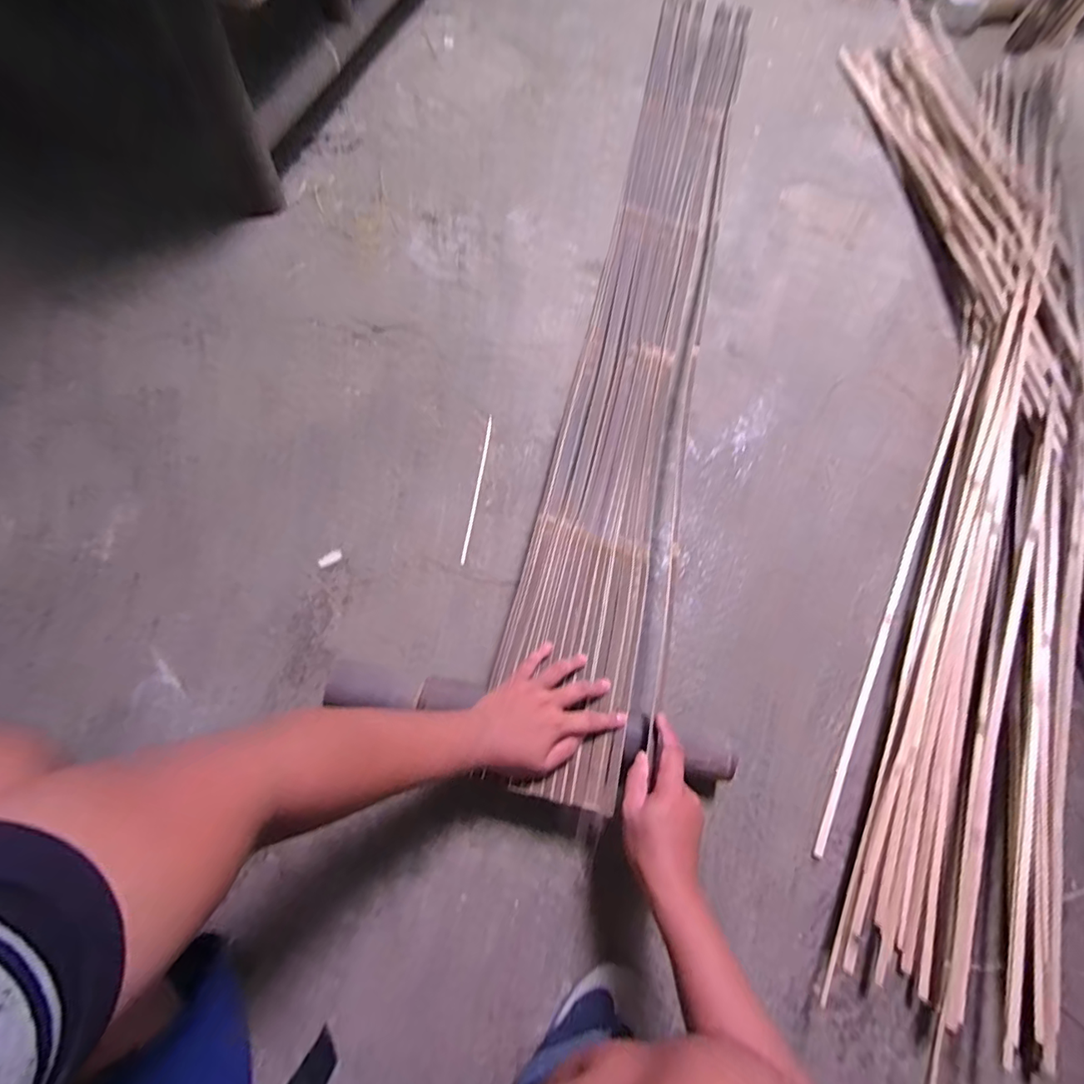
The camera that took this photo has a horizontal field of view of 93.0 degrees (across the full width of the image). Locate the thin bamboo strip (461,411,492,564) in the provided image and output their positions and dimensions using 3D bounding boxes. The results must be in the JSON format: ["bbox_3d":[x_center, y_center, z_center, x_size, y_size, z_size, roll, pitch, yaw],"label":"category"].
[{"bbox_3d":[-0.098,-0.086,0.787,0.006,0.005,0.257,8,68,0],"label":"thin bamboo strip"}]

